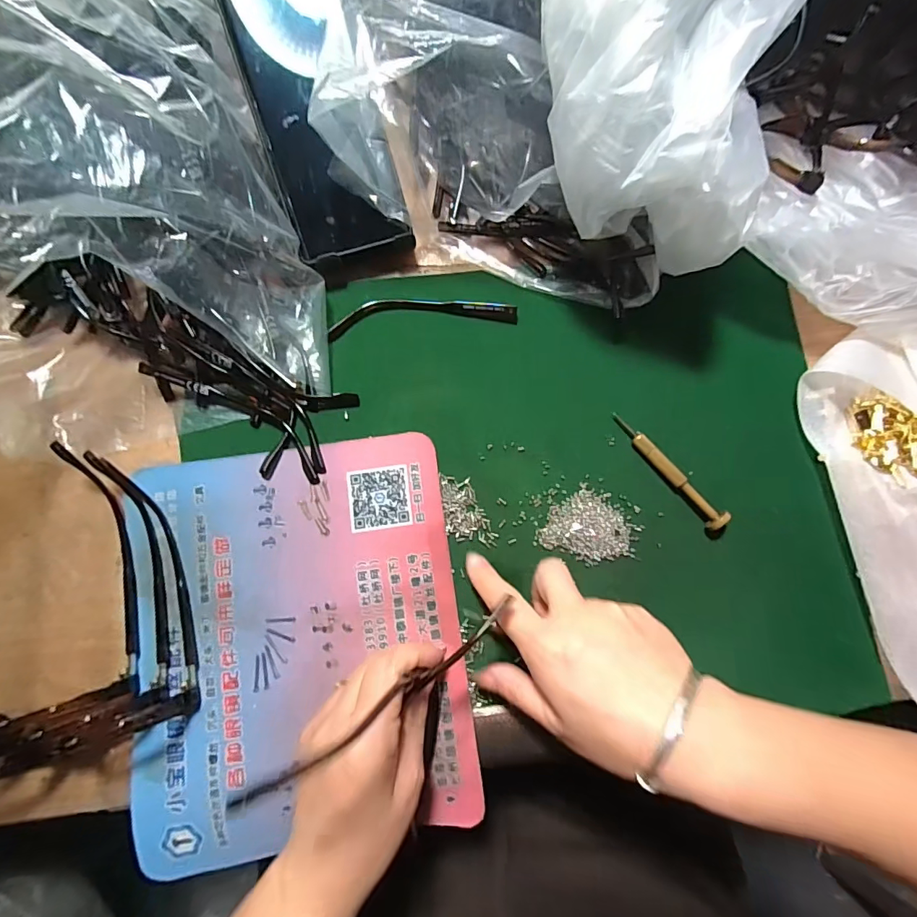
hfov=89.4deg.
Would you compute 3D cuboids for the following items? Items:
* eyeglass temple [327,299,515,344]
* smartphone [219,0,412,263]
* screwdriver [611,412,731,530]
[{"bbox_3d":[-0.024,-0.100,0.316,0.126,0.004,0.026,-6,81,-1],"label":"eyeglass temple"},{"bbox_3d":[-0.091,-0.218,0.290,0.073,0.012,0.163,-12,103,-2],"label":"smartphone"},{"bbox_3d":[0.133,0.007,0.298,0.013,0.013,0.093,-43,84,-7],"label":"screwdriver"}]

